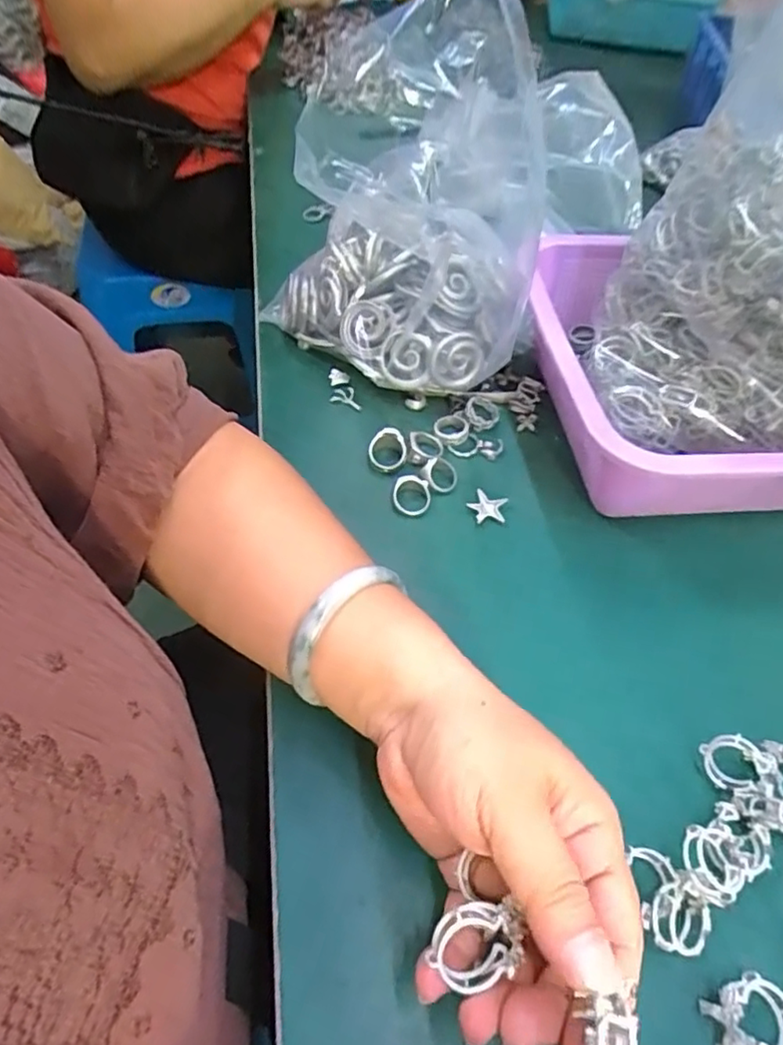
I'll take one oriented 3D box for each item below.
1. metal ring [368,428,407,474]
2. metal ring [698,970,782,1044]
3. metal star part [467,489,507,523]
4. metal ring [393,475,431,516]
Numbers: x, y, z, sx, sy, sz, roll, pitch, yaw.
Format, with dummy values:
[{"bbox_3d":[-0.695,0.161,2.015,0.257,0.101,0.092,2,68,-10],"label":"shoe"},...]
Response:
[{"bbox_3d":[-0.002,-0.045,0.391,0.027,0.012,0.027,0,88,-3],"label":"metal ring"},{"bbox_3d":[0.136,0.185,0.232,0.035,0.013,0.025,-1,54,-5],"label":"metal ring"},{"bbox_3d":[0.059,-0.009,0.377,0.023,0.006,0.024,23,55,12],"label":"metal star part"},{"bbox_3d":[0.013,-0.017,0.375,0.024,0.004,0.026,3,75,-12],"label":"metal ring"}]

